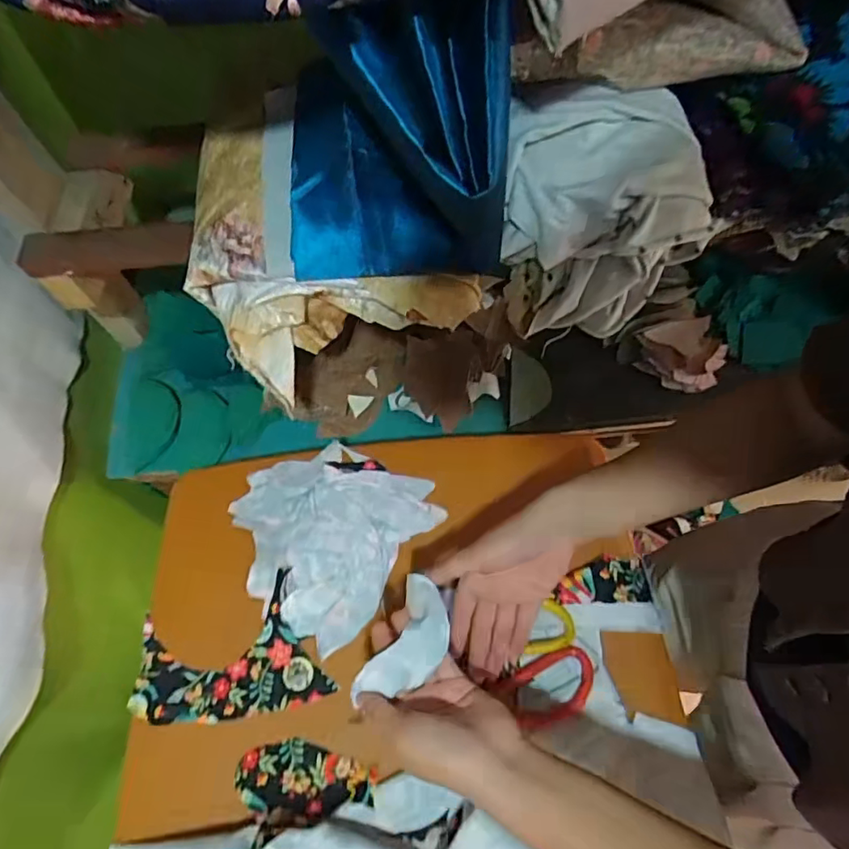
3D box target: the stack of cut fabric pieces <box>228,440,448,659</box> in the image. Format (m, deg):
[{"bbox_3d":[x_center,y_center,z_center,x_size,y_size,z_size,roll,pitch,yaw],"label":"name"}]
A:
[{"bbox_3d":[-0.104,0.100,0.580,0.185,0.022,0.183,31,69,15],"label":"stack of cut fabric pieces"}]

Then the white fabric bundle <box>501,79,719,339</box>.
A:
[{"bbox_3d":[0.153,-0.190,0.518,0.171,0.158,0.135,-9,65,-3],"label":"white fabric bundle"}]

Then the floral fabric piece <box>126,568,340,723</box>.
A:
[{"bbox_3d":[-0.184,0.218,0.529,0.172,0.019,0.115,-16,65,-6],"label":"floral fabric piece"}]

